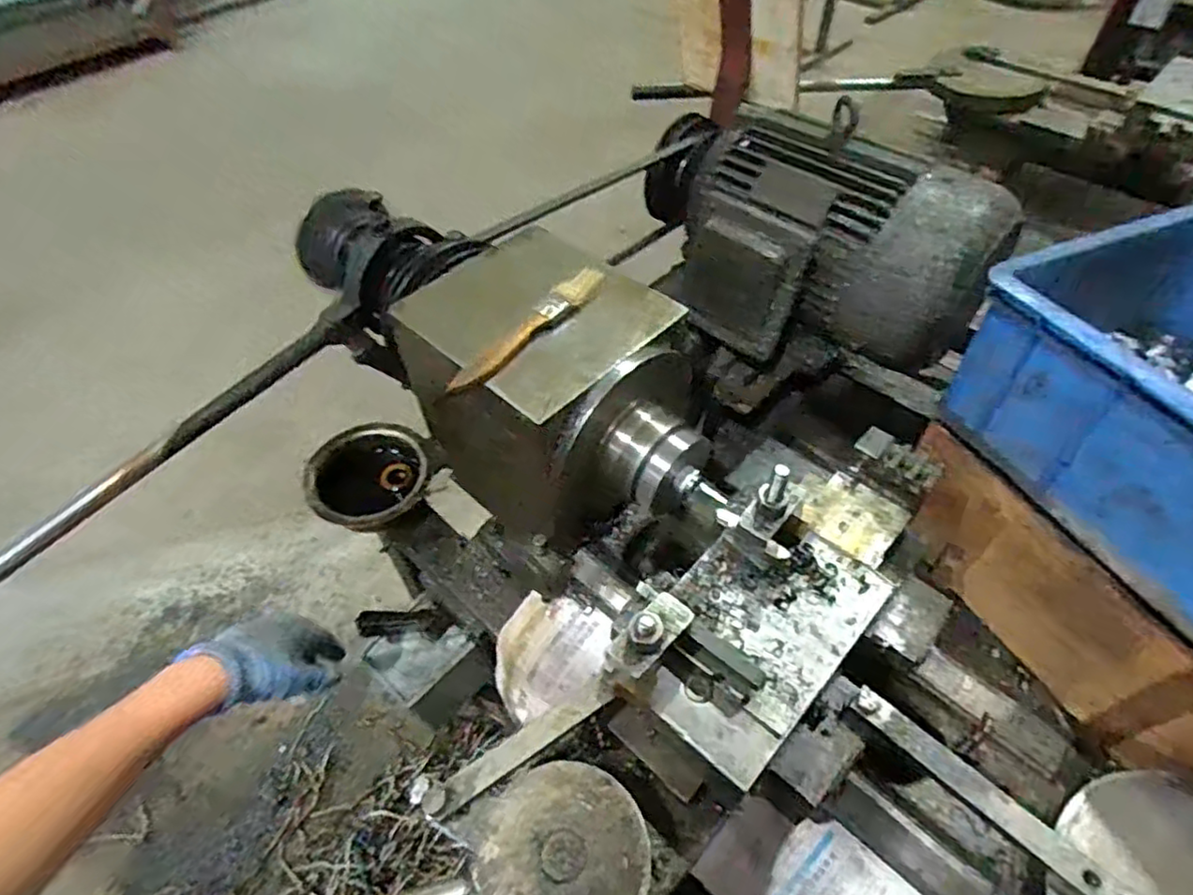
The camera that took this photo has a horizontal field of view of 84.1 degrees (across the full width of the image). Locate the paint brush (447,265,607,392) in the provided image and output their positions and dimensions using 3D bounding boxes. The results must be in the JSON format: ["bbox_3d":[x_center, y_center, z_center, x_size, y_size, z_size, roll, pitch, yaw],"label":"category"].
[{"bbox_3d":[-0.050,-0.086,0.474,0.022,0.017,0.145,33,59,25],"label":"paint brush"}]

